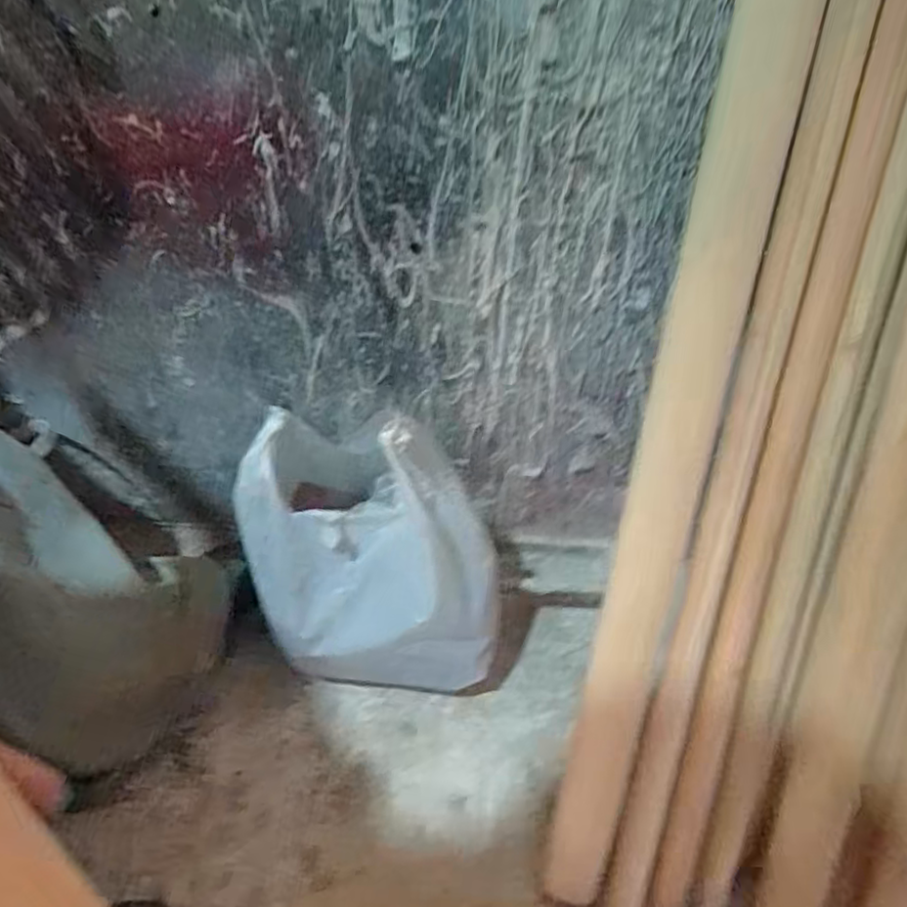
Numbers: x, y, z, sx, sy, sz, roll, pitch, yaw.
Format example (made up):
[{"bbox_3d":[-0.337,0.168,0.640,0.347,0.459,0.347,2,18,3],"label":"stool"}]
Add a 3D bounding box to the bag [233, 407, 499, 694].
[{"bbox_3d":[-0.062,0.092,0.505,0.186,0.222,0.096,4,41,0],"label":"bag"}]

